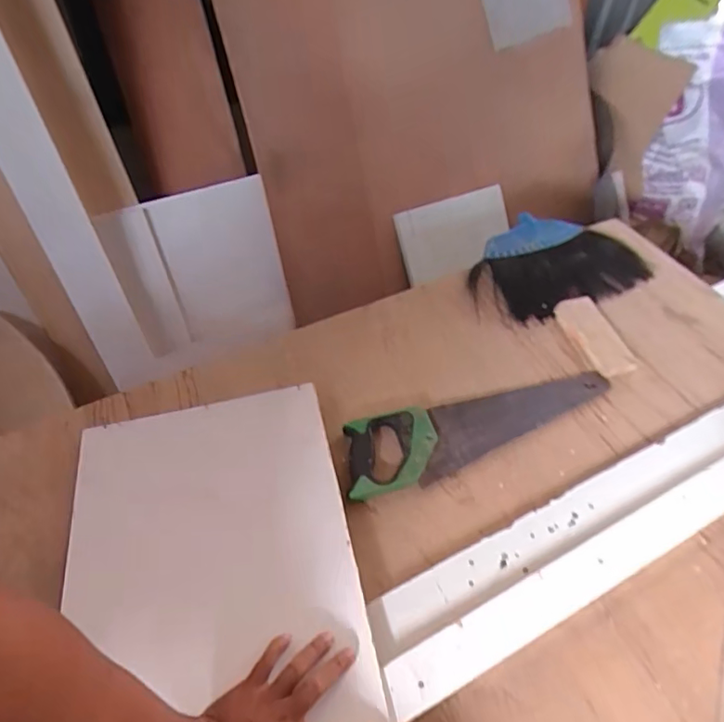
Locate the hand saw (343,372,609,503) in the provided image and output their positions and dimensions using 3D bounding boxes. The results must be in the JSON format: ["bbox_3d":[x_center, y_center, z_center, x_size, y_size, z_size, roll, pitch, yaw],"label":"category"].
[{"bbox_3d":[0.180,0.098,0.779,0.417,0.021,0.114,-11,52,-11],"label":"hand saw"}]

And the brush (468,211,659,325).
[{"bbox_3d":[0.345,-0.188,1.018,0.332,0.035,0.226,-19,54,-17],"label":"brush"}]

